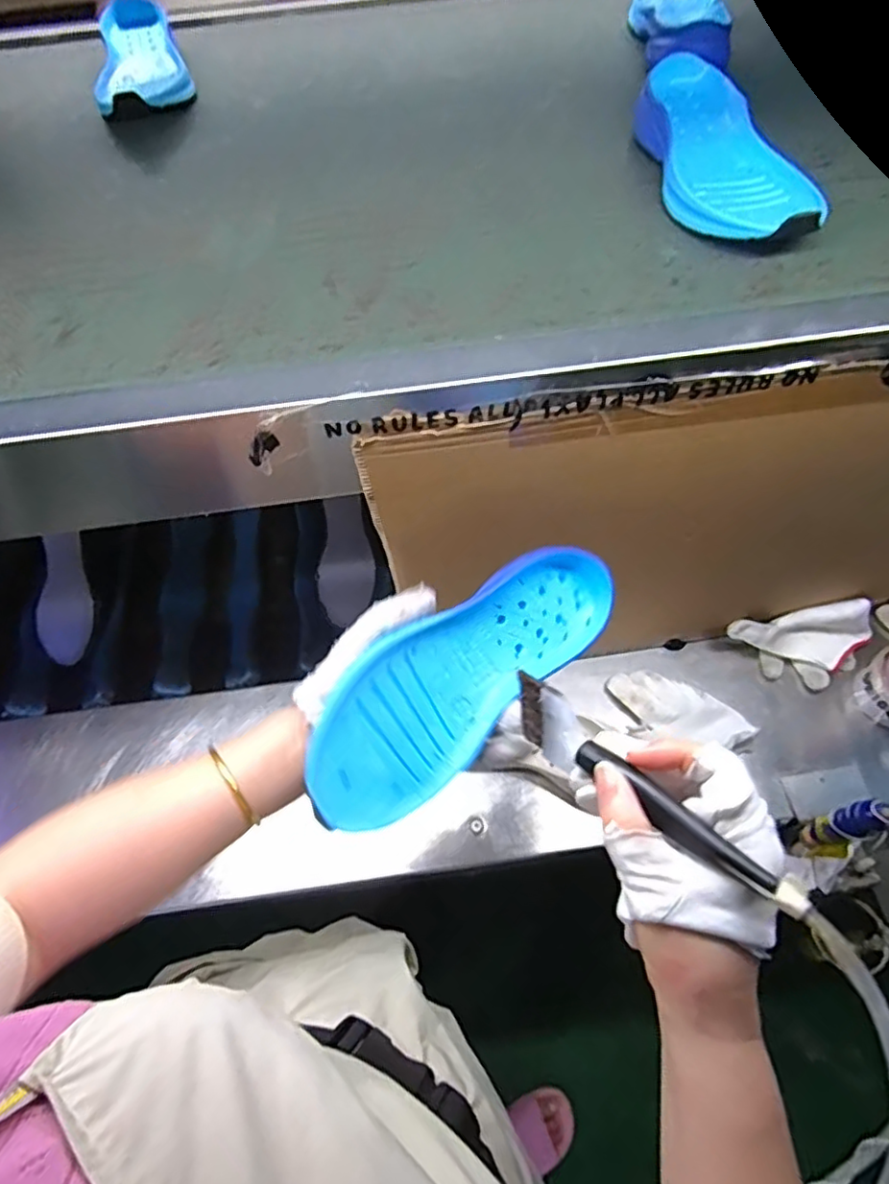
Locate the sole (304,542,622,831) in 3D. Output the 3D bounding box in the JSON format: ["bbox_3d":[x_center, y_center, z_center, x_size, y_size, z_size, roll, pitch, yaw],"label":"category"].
[{"bbox_3d":[0.019,0.051,0.409,0.252,0.022,0.090,-35,95,-29],"label":"sole"}]

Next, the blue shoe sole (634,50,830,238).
[{"bbox_3d":[0.229,-0.370,0.520,0.098,0.046,0.259,-3,57,2],"label":"blue shoe sole"}]

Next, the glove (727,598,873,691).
[{"bbox_3d":[0.425,0.067,0.726,0.160,0.065,0.077,-9,57,-2],"label":"glove"}]

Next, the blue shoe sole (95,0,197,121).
[{"bbox_3d":[-0.343,-0.591,0.687,0.096,0.055,0.227,-20,59,-9],"label":"blue shoe sole"}]

